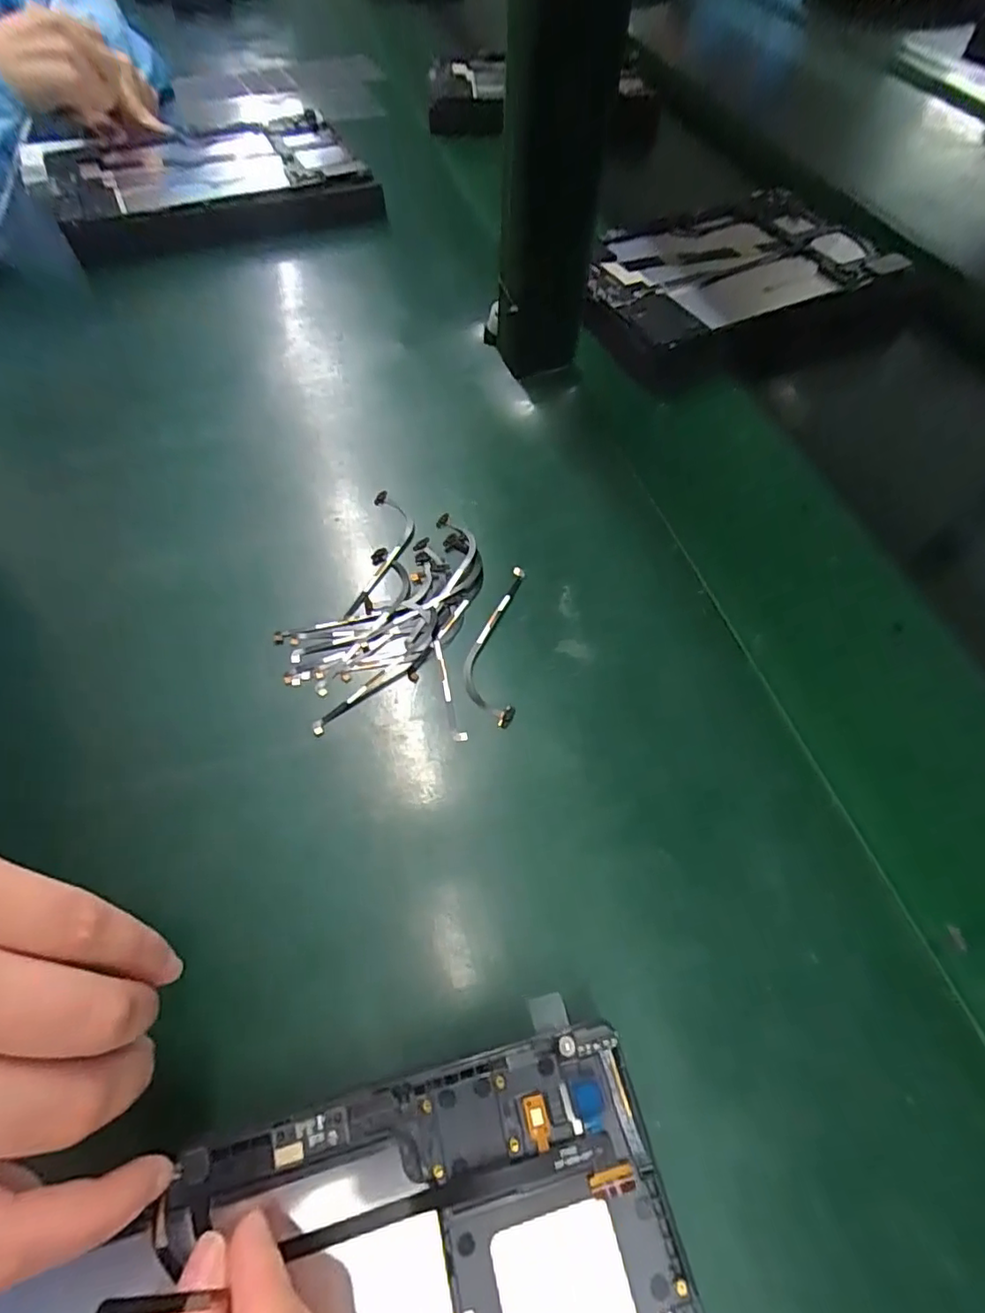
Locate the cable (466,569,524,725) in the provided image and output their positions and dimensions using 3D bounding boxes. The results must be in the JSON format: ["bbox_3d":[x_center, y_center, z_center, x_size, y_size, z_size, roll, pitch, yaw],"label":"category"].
[{"bbox_3d":[0.001,-0.009,0.279,0.024,0.004,0.089,5,59,1],"label":"cable"}]

